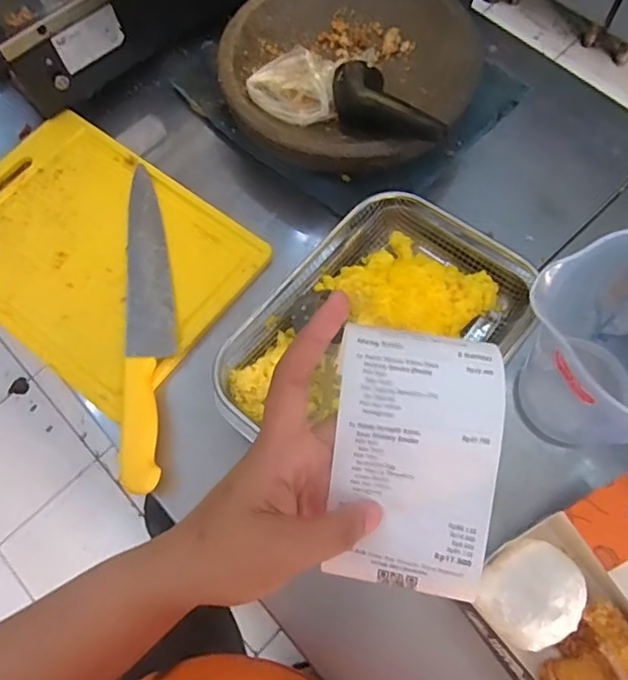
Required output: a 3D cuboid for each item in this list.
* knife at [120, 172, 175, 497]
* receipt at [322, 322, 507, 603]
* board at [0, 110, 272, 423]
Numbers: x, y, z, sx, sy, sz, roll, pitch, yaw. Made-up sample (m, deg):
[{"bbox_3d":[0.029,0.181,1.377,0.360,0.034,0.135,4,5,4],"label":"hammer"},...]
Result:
[{"bbox_3d":[-0.172,-0.030,0.576,0.048,0.028,0.360,-7,70,-1],"label":"knife"},{"bbox_3d":[0.050,0.055,0.279,0.076,0.025,0.126,7,93,5],"label":"receipt"},{"bbox_3d":[-0.249,-0.104,0.620,0.345,0.023,0.244,36,75,14],"label":"board"}]

